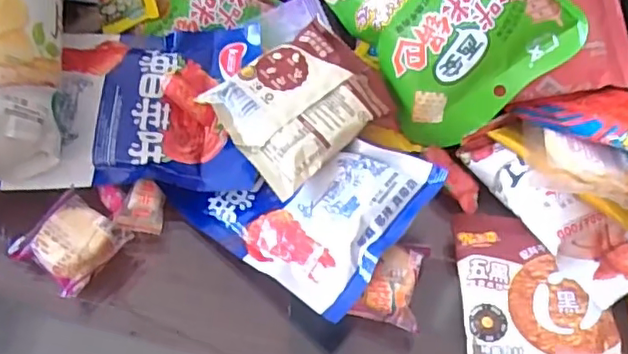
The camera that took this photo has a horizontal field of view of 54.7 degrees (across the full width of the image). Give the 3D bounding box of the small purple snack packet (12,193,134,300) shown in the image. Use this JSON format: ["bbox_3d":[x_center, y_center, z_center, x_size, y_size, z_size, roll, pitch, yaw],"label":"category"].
[{"bbox_3d":[-0.145,0.038,0.361,0.050,0.014,0.049,30,60,18],"label":"small purple snack packet"}]

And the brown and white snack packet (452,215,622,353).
[{"bbox_3d":[0.126,0.068,0.351,0.079,0.016,0.104,1,56,0],"label":"brown and white snack packet"}]

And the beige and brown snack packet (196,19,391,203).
[{"bbox_3d":[-0.006,-0.047,0.382,0.102,0.023,0.079,-36,64,-23],"label":"beige and brown snack packet"}]

